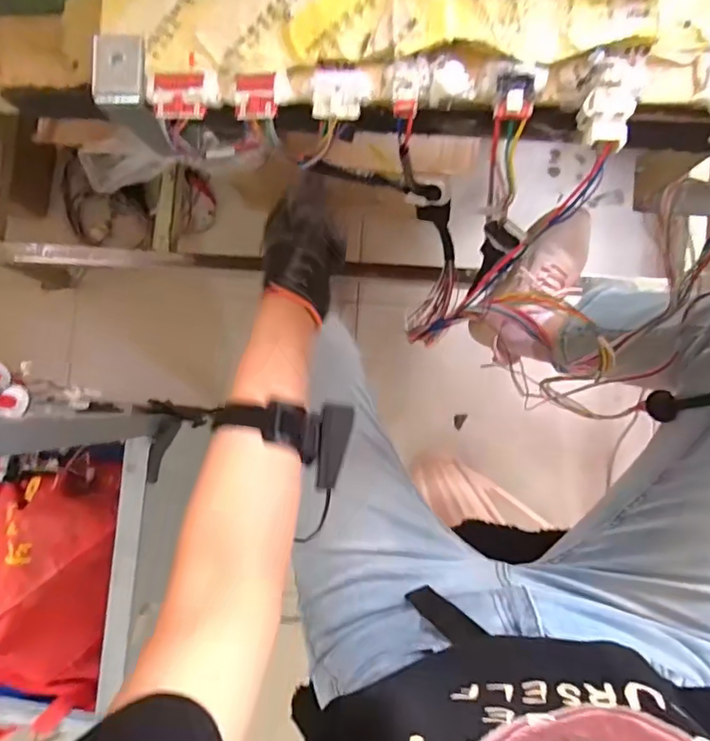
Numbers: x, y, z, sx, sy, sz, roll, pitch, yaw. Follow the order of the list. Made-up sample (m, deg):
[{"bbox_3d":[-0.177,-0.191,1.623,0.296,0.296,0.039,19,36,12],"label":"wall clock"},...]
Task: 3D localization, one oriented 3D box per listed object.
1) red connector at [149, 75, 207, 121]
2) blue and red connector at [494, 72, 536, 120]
[{"bbox_3d":[-0.107,-0.166,0.320,0.035,0.006,0.026,5,88,3],"label":"red connector"},{"bbox_3d":[0.091,-0.157,0.301,0.021,0.008,0.023,1,87,3],"label":"blue and red connector"}]

